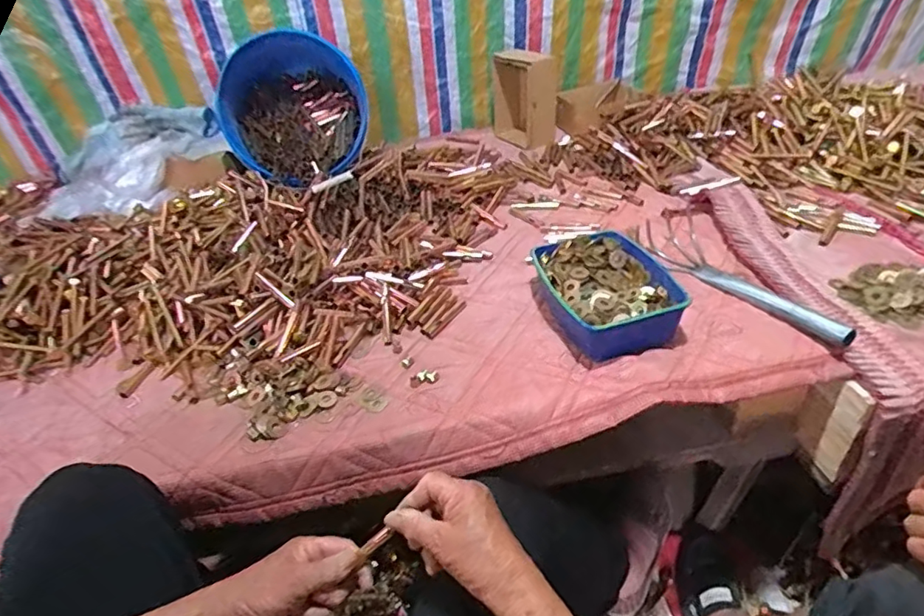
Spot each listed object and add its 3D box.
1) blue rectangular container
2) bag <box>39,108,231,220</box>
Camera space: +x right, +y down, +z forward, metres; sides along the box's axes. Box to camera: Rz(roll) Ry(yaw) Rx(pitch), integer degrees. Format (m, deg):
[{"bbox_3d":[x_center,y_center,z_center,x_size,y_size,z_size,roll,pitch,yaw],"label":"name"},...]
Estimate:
[{"bbox_3d":[0.188,-0.023,0.737,0.154,0.059,0.205,-13,40,-10],"label":"blue rectangular container"},{"bbox_3d":[-0.649,-0.286,1.105,0.351,0.147,0.151,-40,49,-18],"label":"bag"}]

